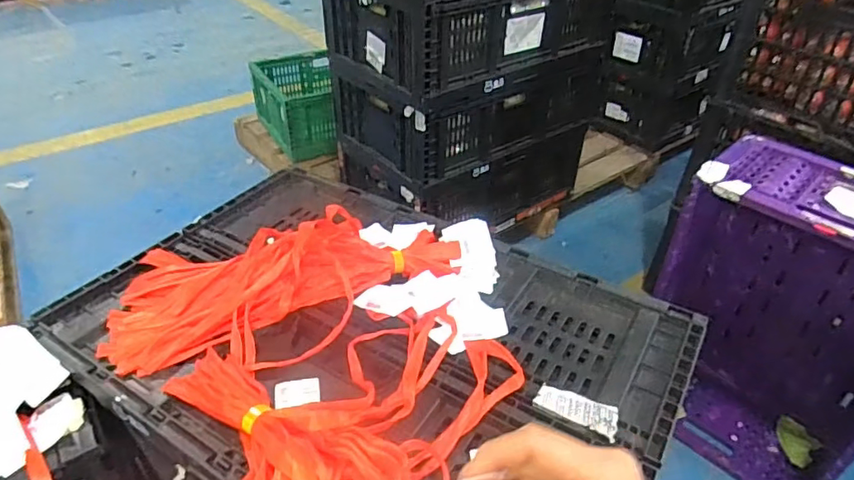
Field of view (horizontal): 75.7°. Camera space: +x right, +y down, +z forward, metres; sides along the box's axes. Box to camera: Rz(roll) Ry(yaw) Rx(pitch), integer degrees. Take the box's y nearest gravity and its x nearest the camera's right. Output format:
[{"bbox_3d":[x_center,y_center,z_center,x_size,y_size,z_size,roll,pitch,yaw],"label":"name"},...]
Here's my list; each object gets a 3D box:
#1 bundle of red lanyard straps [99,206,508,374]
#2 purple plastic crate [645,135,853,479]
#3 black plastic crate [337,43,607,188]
[{"bbox_3d":[-0.129,0.032,0.605,0.416,0.068,0.234,-2,38,-3],"label":"bundle of red lanyard straps"},{"bbox_3d":[0.639,0.164,1.023,0.390,0.604,0.262,29,46,31],"label":"purple plastic crate"},{"bbox_3d":[0.108,-0.366,1.403,0.576,0.225,0.356,-22,43,-26],"label":"black plastic crate"}]

